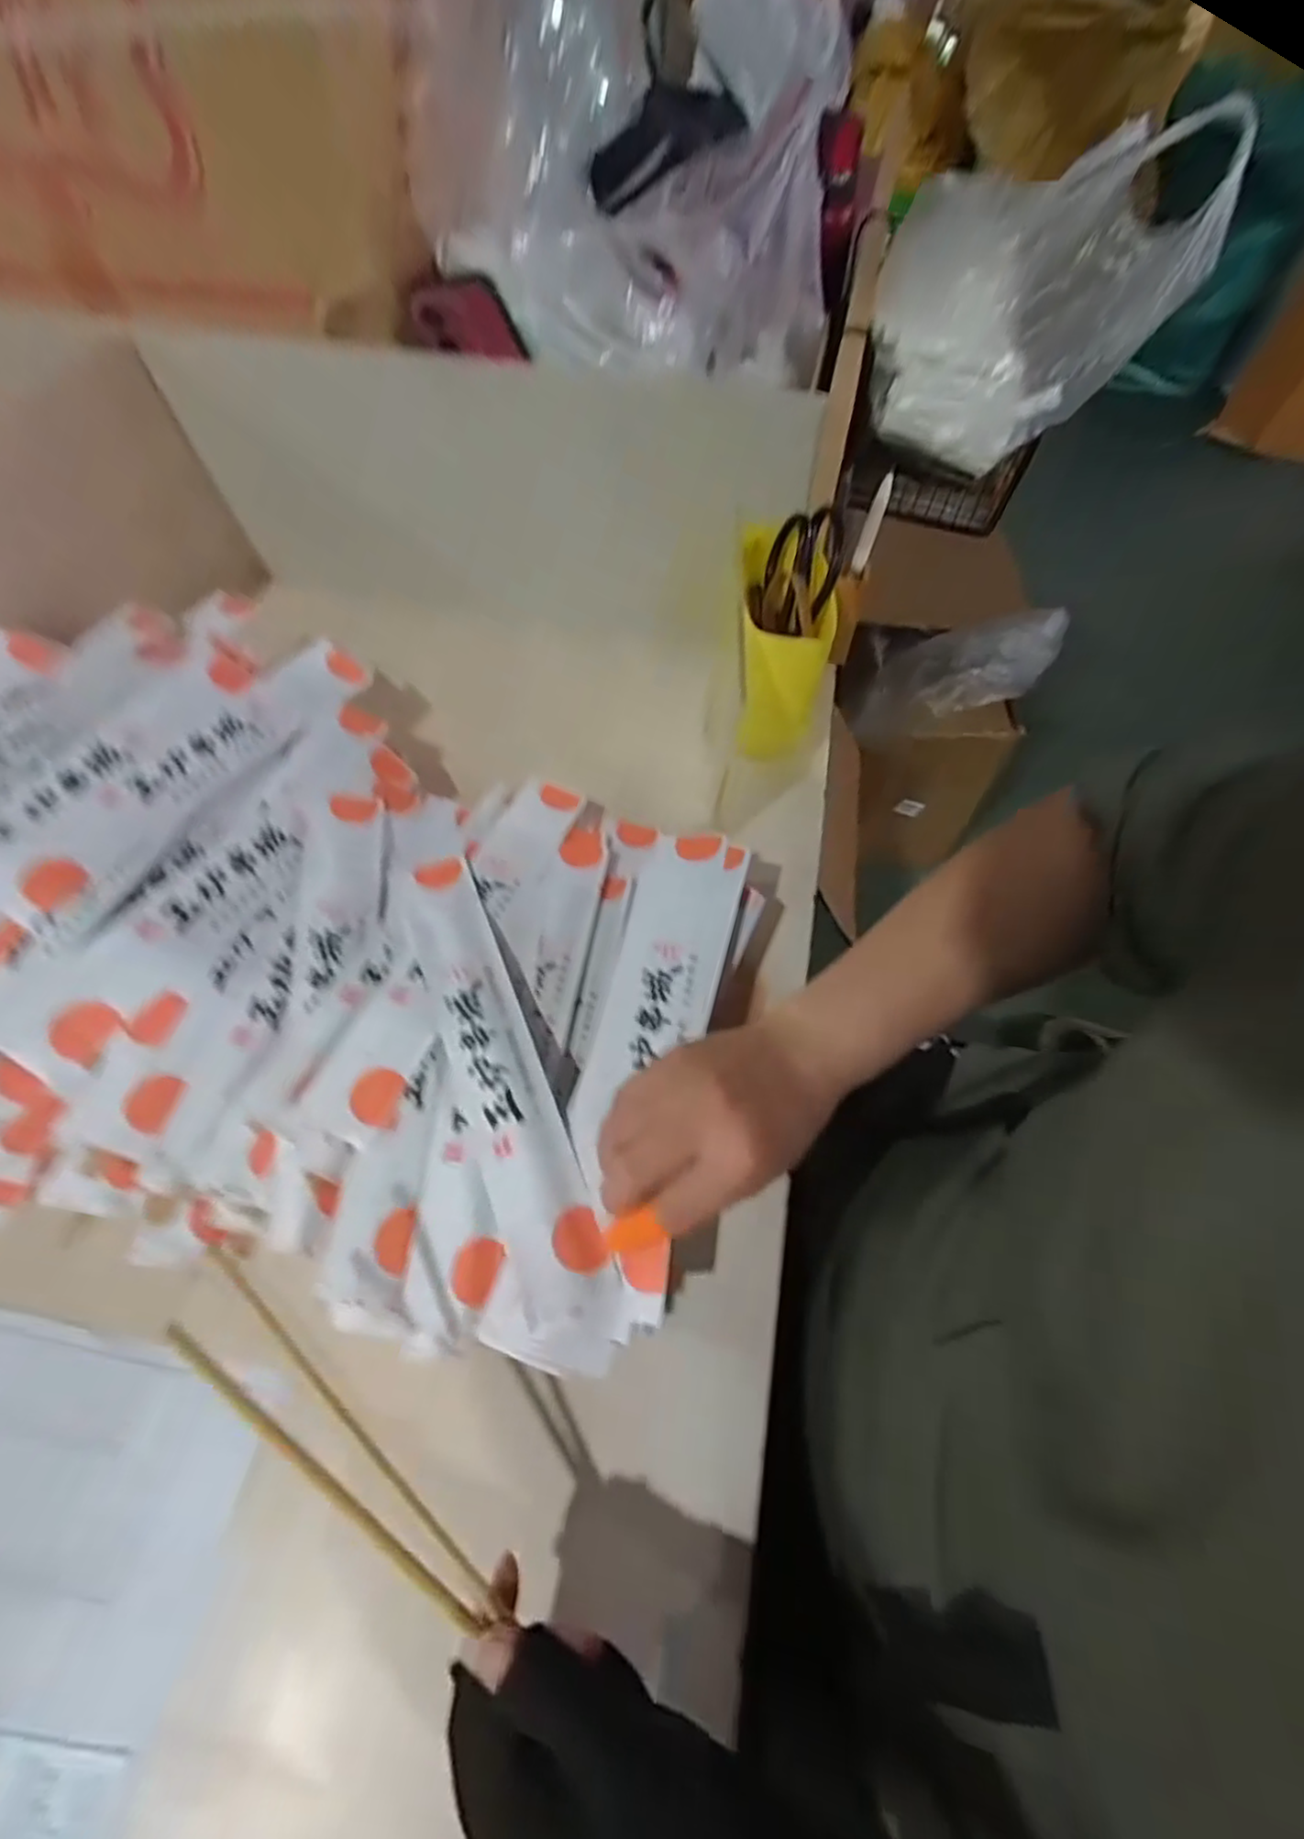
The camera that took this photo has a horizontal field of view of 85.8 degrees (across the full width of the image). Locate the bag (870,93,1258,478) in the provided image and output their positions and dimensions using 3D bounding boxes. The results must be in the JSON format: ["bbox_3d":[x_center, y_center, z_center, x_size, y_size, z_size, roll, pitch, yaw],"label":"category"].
[{"bbox_3d":[0.279,-0.480,0.537,0.212,0.170,0.162,18,61,12],"label":"bag"}]

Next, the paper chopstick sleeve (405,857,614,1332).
[{"bbox_3d":[-0.088,0.074,0.392,0.046,0.016,0.278,-21,58,-11],"label":"paper chopstick sleeve"}]

